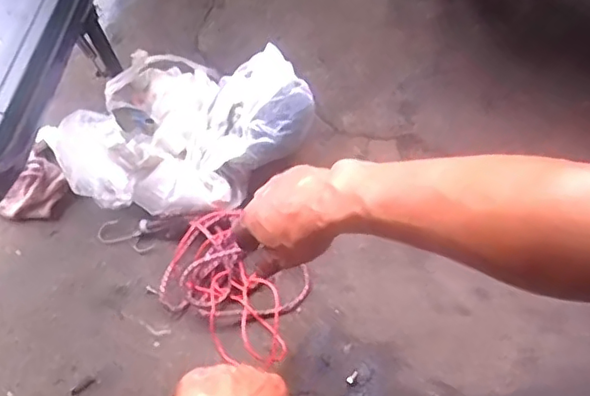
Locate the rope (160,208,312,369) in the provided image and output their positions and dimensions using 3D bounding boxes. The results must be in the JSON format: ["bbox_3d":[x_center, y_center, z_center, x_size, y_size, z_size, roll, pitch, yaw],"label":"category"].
[{"bbox_3d":[-0.063,0.092,0.672,0.161,0.061,0.138,29,65,20],"label":"rope"}]

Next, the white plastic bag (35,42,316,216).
[{"bbox_3d":[-0.134,-0.079,0.749,0.279,0.114,0.214,-36,64,-14],"label":"white plastic bag"}]

